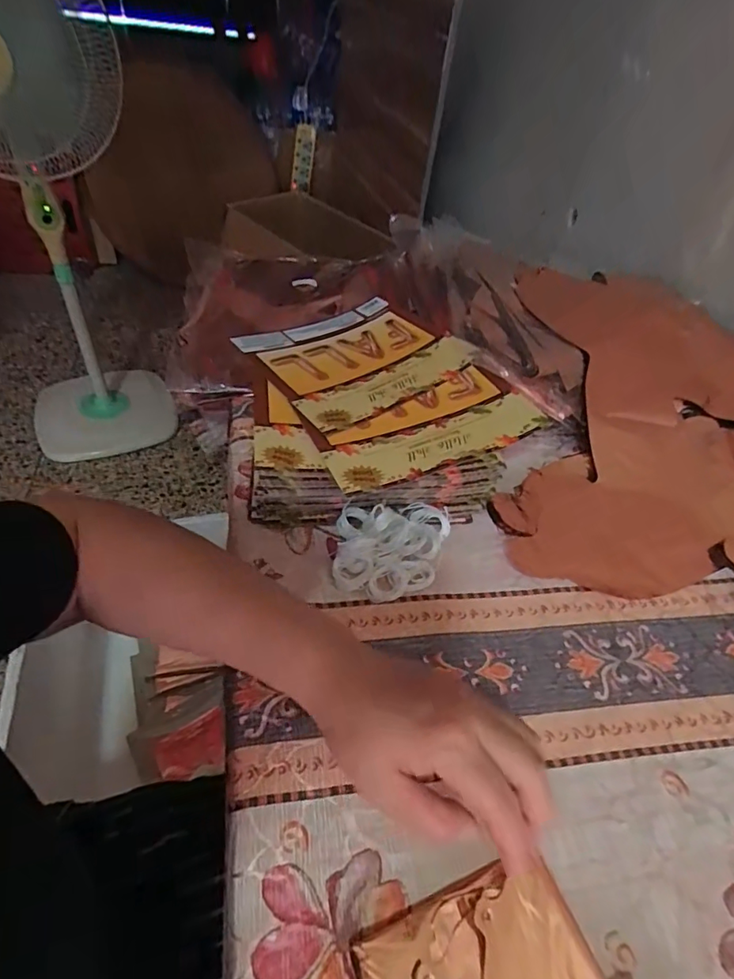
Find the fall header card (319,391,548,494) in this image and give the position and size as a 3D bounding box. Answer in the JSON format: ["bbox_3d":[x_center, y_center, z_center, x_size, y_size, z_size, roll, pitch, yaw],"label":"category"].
[{"bbox_3d":[0.060,-0.040,0.420,0.190,0.015,0.049,-17,51,-20],"label":"fall header card"}]

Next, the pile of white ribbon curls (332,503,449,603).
[{"bbox_3d":[0.021,0.045,0.410,0.090,0.039,0.079,5,47,-2],"label":"pile of white ribbon curls"}]

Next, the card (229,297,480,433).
[{"bbox_3d":[-0.010,-0.133,0.497,0.185,0.013,0.156,-27,56,-27],"label":"card"}]

